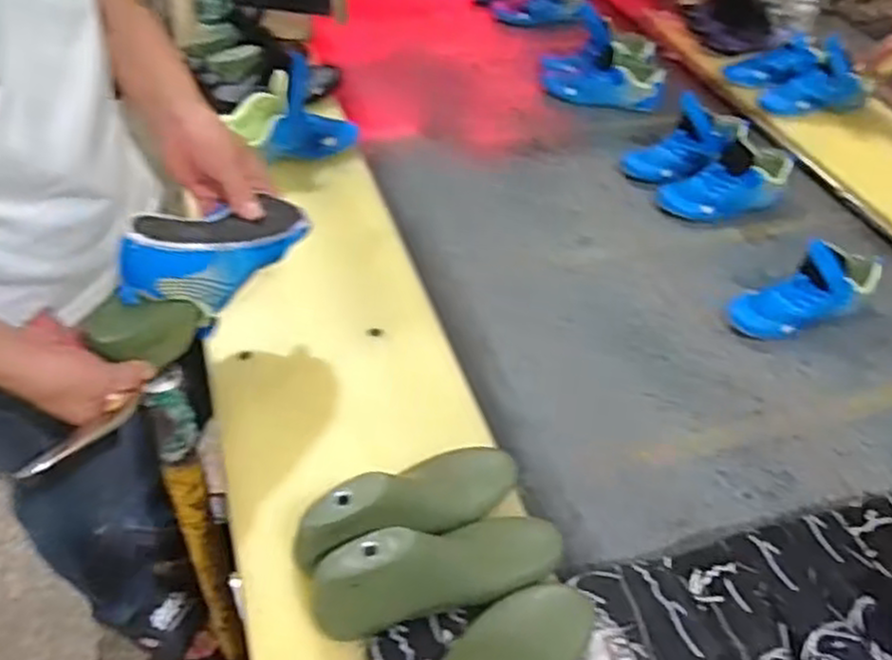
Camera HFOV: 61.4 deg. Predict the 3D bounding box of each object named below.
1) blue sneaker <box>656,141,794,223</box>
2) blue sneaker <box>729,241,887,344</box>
[{"bbox_3d":[0.454,-0.243,1.196,0.216,0.088,0.096,-17,49,-22],"label":"blue sneaker"},{"bbox_3d":[0.488,-0.061,1.004,0.212,0.113,0.078,-17,49,-22],"label":"blue sneaker"}]

